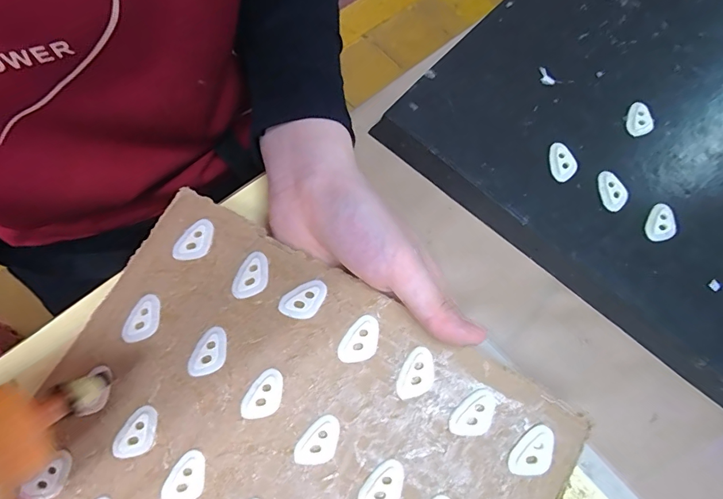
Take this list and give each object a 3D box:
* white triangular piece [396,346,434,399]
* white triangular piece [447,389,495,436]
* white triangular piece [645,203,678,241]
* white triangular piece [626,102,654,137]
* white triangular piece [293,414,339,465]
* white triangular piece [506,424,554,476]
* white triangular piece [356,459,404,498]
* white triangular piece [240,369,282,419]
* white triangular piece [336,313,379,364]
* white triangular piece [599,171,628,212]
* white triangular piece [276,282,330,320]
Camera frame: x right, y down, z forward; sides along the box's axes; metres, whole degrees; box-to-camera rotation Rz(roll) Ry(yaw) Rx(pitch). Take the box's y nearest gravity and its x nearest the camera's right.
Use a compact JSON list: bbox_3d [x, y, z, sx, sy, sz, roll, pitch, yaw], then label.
[{"bbox_3d":[0.028,0.062,0.214,0.016,0.004,0.025,22,71,5],"label":"white triangular piece"},{"bbox_3d":[0.054,0.080,0.209,0.016,0.004,0.025,44,74,11],"label":"white triangular piece"},{"bbox_3d":[0.179,-0.016,0.257,0.017,0.004,0.023,27,72,8],"label":"white triangular piece"},{"bbox_3d":[0.181,-0.084,0.281,0.014,0.006,0.023,9,71,2],"label":"white triangular piece"},{"bbox_3d":[-0.020,0.093,0.208,0.026,0.004,0.017,-43,77,-14],"label":"white triangular piece"},{"bbox_3d":[0.081,0.096,0.203,0.017,0.005,0.025,43,74,11],"label":"white triangular piece"},{"bbox_3d":[0.010,0.112,0.202,0.026,0.004,0.017,-42,77,-14],"label":"white triangular piece"},{"bbox_3d":[-0.048,0.073,0.214,0.017,0.004,0.026,37,74,11],"label":"white triangular piece"},{"bbox_3d":[0.000,0.046,0.220,0.017,0.004,0.025,33,73,8],"label":"white triangular piece"},{"bbox_3d":[0.153,-0.036,0.263,0.013,0.004,0.025,-6,71,-3],"label":"white triangular piece"},{"bbox_3d":[-0.030,0.027,0.225,0.025,0.004,0.017,-36,76,-14],"label":"white triangular piece"}]

